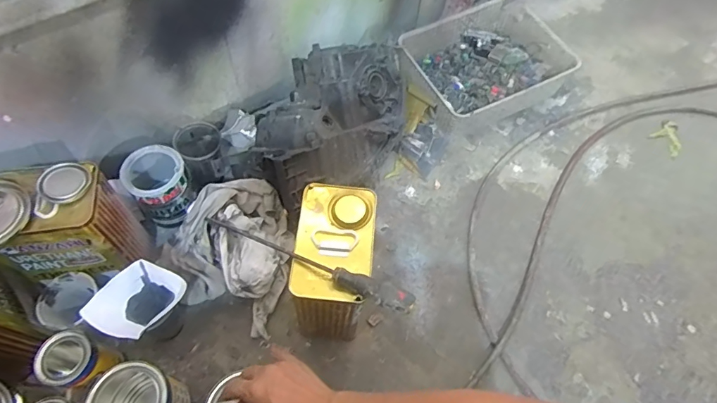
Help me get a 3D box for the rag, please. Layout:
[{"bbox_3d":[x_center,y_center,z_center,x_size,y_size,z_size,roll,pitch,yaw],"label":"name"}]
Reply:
[{"bbox_3d":[-0.227,0.079,0.791,0.224,0.090,0.244,18,62,8],"label":"rag"}]

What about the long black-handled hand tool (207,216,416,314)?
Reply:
[{"bbox_3d":[-0.070,0.072,0.567,0.298,0.042,0.026,25,63,12],"label":"long black-handled hand tool"}]

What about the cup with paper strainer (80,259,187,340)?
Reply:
[{"bbox_3d":[-0.327,0.174,0.694,0.098,0.145,0.114,29,64,14],"label":"cup with paper strainer"}]

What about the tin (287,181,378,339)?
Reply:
[{"bbox_3d":[-0.036,0.112,0.698,0.106,0.253,0.174,7,61,2],"label":"tin"}]

